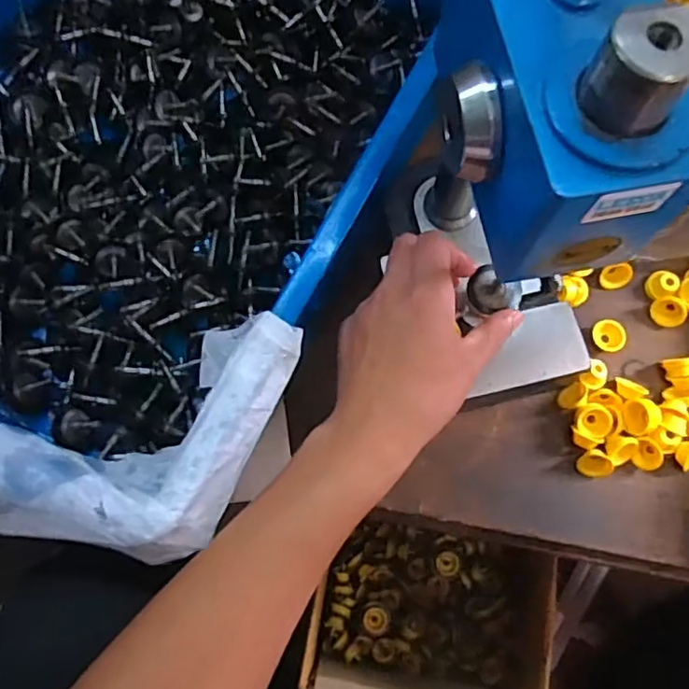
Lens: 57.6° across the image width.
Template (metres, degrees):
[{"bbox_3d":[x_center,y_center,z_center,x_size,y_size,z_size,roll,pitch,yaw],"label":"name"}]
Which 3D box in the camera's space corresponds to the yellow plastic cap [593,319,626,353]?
[{"bbox_3d":[0.204,-0.007,0.484,0.024,0.007,0.025,0,73,1],"label":"yellow plastic cap"}]

